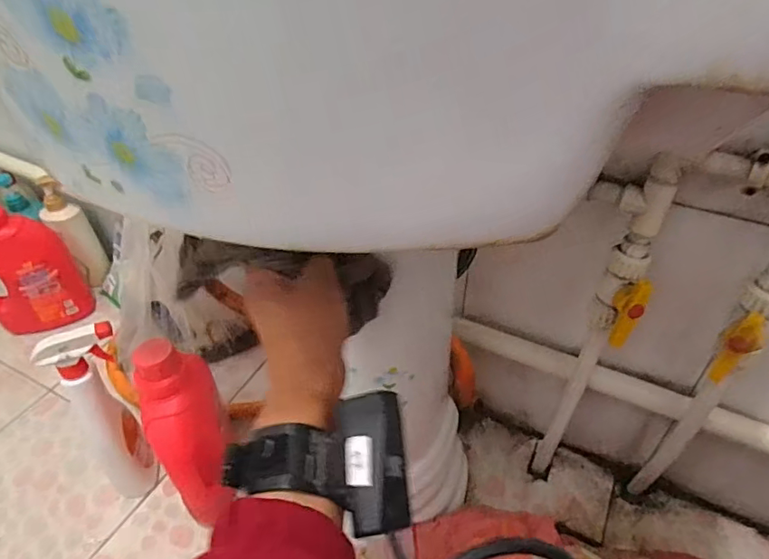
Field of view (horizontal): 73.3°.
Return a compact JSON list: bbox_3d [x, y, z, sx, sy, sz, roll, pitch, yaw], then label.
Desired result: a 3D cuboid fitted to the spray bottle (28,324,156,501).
[{"bbox_3d":[-0.355,0.180,0.678,0.080,0.287,0.066,-28,48,-28],"label":"spray bottle"}]

